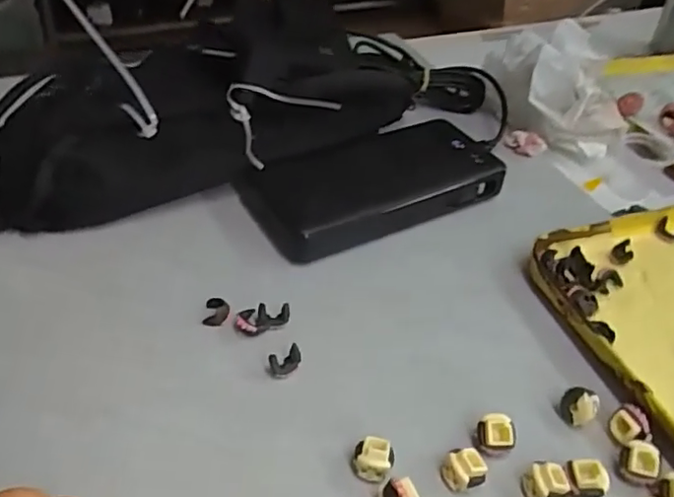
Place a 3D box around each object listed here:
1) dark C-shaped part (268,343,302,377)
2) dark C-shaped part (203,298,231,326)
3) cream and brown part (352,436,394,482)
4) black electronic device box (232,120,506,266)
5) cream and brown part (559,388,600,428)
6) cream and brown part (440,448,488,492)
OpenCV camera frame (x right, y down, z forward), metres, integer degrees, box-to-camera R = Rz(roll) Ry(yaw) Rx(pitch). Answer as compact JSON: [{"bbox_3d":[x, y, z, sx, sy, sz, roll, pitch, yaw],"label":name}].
[{"bbox_3d":[-0.024,0.053,0.277,0.015,0.010,0.009,-26,50,-29],"label":"dark C-shaped part"},{"bbox_3d":[-0.061,0.032,0.300,0.013,0.004,0.015,5,41,1],"label":"dark C-shaped part"},{"bbox_3d":[0.015,0.086,0.242,0.016,0.013,0.013,14,42,11],"label":"cream and brown part"},{"bbox_3d":[0.025,-0.042,0.374,0.153,0.026,0.081,-18,46,-23],"label":"black electronic device box"},{"bbox_3d":[0.109,0.071,0.265,0.015,0.014,0.010,30,48,26],"label":"cream and brown part"},{"bbox_3d":[0.052,0.091,0.242,0.016,0.013,0.016,2,41,-2],"label":"cream and brown part"}]

